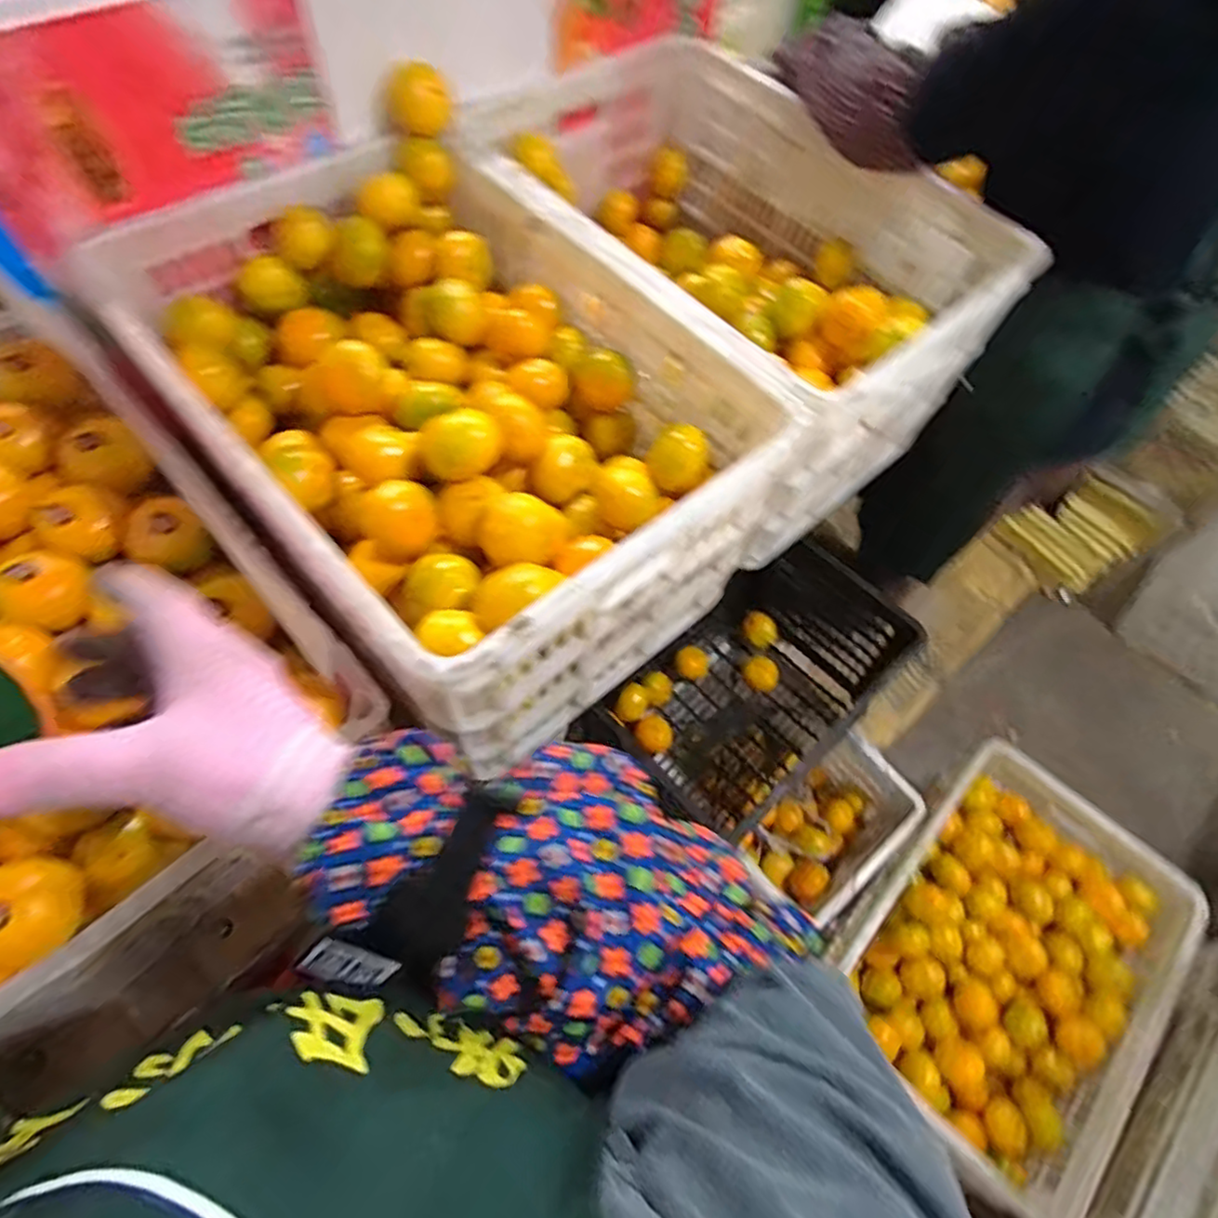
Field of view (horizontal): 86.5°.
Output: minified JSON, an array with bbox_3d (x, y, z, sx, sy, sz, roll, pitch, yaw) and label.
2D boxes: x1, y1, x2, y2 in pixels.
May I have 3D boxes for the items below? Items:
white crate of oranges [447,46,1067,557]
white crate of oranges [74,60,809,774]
[{"bbox_3d":[0.155,-0.432,0.888,0.470,0.290,0.607,-36,70,-20],"label":"white crate of oranges"},{"bbox_3d":[-0.154,-0.207,0.718,0.465,0.286,0.586,-37,70,-21],"label":"white crate of oranges"}]

